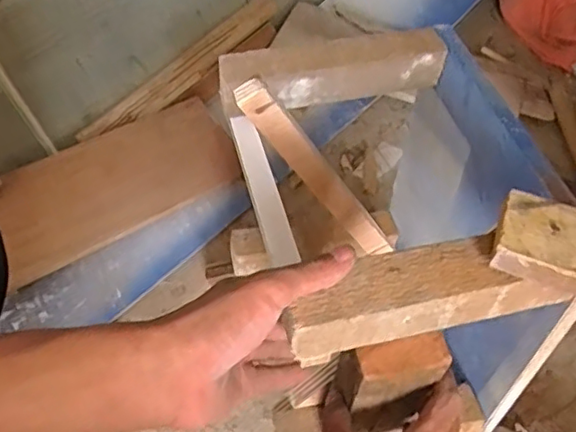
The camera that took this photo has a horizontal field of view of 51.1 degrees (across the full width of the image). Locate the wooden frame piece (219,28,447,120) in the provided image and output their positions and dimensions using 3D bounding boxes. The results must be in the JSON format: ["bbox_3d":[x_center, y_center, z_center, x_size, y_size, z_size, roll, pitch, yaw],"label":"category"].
[{"bbox_3d":[0.040,-0.128,0.535,0.200,0.047,0.044,-8,53,-10],"label":"wooden frame piece"}]

